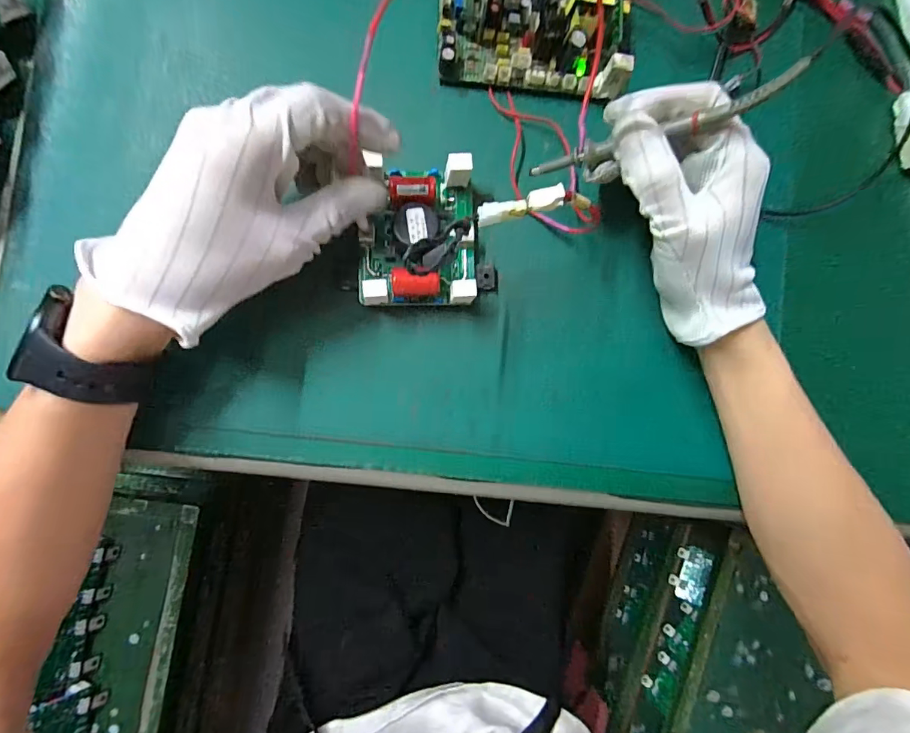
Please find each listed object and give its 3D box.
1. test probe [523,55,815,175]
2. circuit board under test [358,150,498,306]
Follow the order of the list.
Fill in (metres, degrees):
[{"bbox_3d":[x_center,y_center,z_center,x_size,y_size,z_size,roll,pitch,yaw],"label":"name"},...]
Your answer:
[{"bbox_3d":[0.102,-0.121,0.235,0.130,0.014,0.012,-7,88,30],"label":"test probe"},{"bbox_3d":[-0.015,-0.080,0.274,0.082,0.033,0.084,1,87,-6],"label":"circuit board under test"}]

